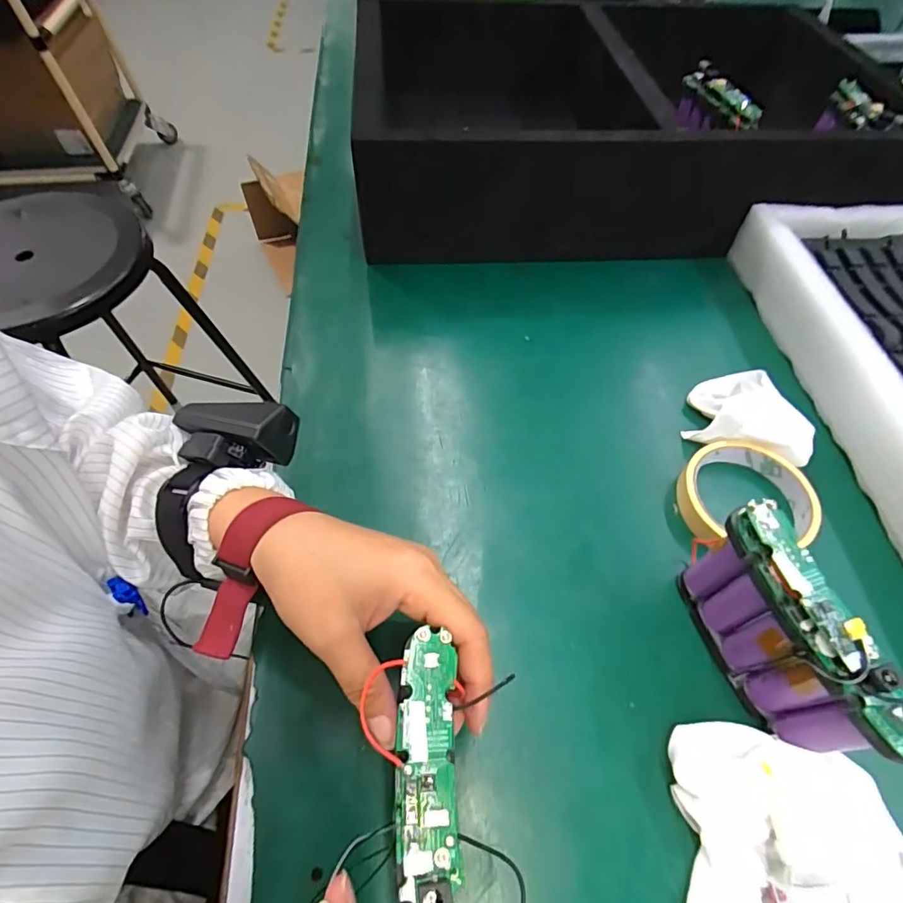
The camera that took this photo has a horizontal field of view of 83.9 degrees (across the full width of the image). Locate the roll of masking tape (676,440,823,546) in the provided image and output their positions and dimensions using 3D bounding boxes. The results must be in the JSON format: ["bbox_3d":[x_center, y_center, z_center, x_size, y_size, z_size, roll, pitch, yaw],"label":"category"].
[{"bbox_3d":[0.205,0.030,0.356,0.088,0.023,0.078,5,56,2],"label":"roll of masking tape"}]

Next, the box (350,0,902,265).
[{"bbox_3d":[0.167,-0.392,0.576,0.528,0.119,0.409,-5,56,-5],"label":"box"}]

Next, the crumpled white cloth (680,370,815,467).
[{"bbox_3d":[0.231,-0.029,0.388,0.083,0.034,0.070,15,57,8],"label":"crumpled white cloth"}]

